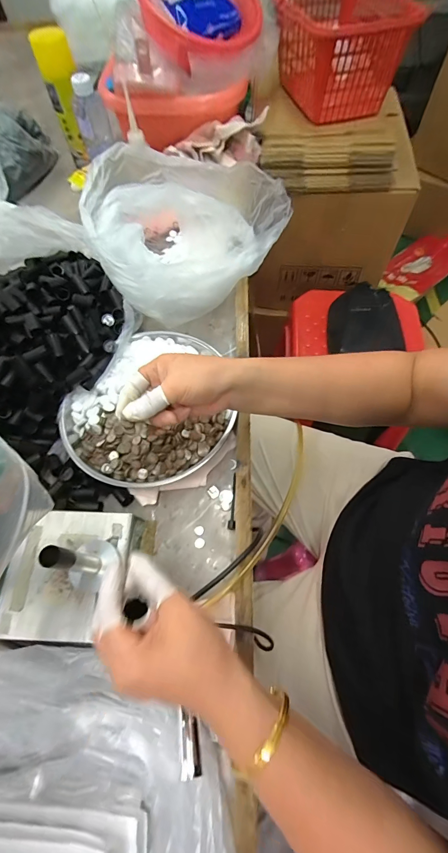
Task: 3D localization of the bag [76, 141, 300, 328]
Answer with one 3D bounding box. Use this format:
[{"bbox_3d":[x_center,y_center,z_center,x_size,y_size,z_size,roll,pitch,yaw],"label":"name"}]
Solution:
[{"bbox_3d":[-0.063,-0.306,0.517,0.273,0.158,0.231,-27,66,-11],"label":"bag"}]

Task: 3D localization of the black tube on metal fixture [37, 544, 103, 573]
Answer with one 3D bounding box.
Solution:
[{"bbox_3d":[-0.131,0.120,0.302,0.013,0.105,0.016,9,65,7],"label":"black tube on metal fixture"}]

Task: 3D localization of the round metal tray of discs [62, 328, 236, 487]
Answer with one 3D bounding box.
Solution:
[{"bbox_3d":[-0.090,-0.028,0.447,0.199,0.036,0.231,33,70,17],"label":"round metal tray of discs"}]

